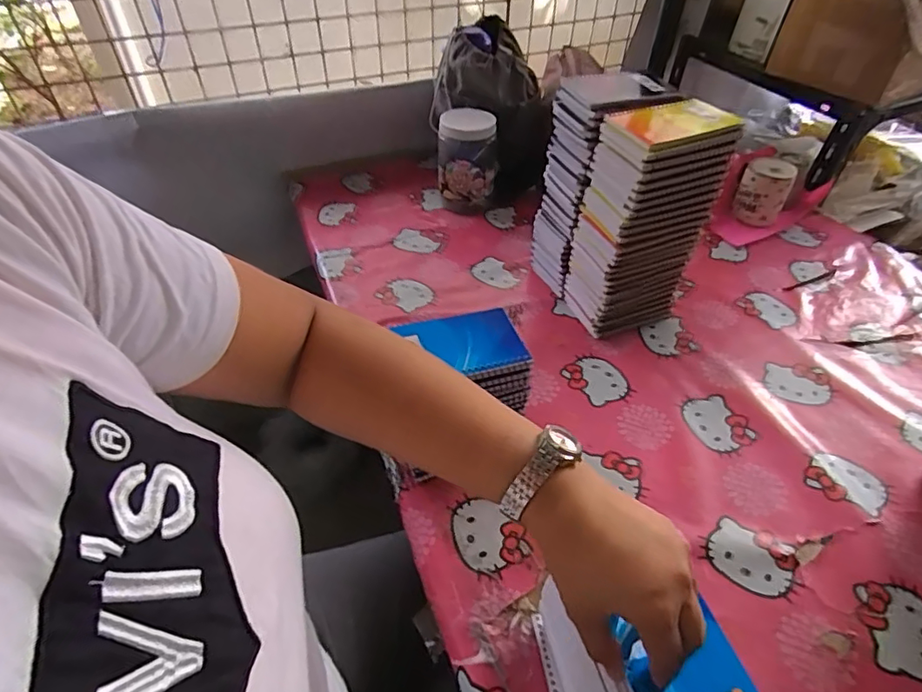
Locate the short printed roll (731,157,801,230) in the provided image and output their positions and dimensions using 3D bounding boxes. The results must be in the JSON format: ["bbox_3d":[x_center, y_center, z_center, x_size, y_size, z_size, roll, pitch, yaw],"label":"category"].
[{"bbox_3d":[0.531,-0.269,0.938,0.078,0.104,0.063,24,49,21],"label":"short printed roll"}]

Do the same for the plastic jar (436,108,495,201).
[{"bbox_3d":[0.009,-0.326,0.948,0.098,0.155,0.100,0,45,0],"label":"plastic jar"}]

